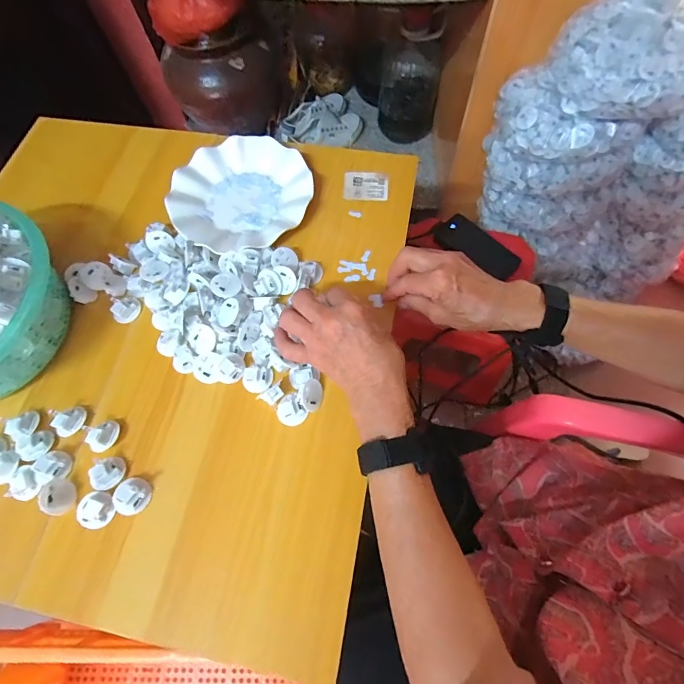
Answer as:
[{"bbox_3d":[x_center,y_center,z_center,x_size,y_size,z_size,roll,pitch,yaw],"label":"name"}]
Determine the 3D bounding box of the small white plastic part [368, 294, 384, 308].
[{"bbox_3d":[0.039,-0.048,0.447,0.014,0.006,0.017,-16,67,-4],"label":"small white plastic part"}]

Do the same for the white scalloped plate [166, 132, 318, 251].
[{"bbox_3d":[-0.131,-0.193,0.503,0.179,0.024,0.178,-1,67,2],"label":"white scalloped plate"}]

